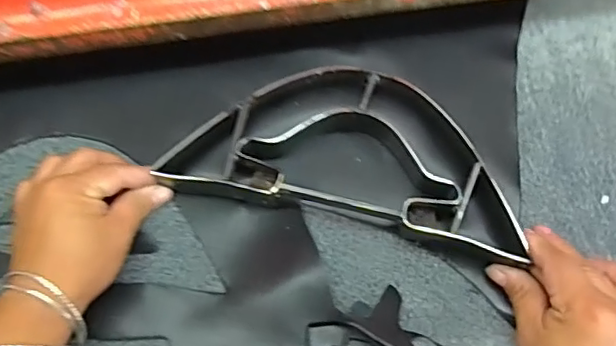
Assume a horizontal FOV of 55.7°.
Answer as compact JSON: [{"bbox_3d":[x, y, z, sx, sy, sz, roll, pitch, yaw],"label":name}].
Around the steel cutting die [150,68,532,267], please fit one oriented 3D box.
[{"bbox_3d":[0.033,-0.020,0.434,0.257,0.034,0.118,14,69,4],"label":"steel cutting die"}]

